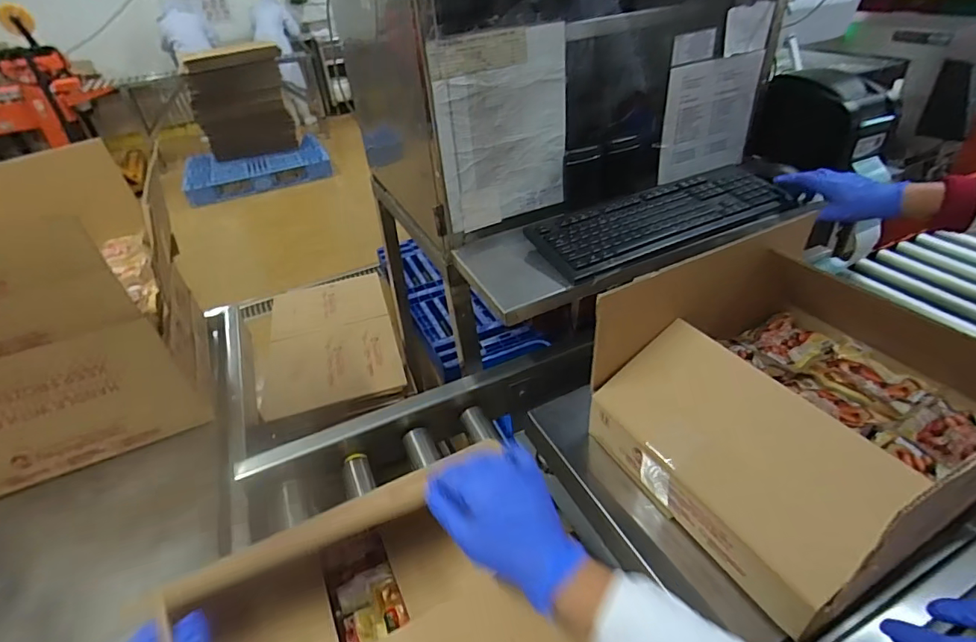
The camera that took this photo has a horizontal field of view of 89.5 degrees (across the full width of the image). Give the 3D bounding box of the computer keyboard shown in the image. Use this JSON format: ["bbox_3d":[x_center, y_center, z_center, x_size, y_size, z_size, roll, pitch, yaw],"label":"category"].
[{"bbox_3d":[0.290,-0.171,0.804,0.443,0.038,0.151,-19,37,-17],"label":"computer keyboard"}]

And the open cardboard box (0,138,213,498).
[{"bbox_3d":[-0.780,0.006,0.837,0.432,0.435,0.355,-20,38,-19],"label":"open cardboard box"}]

